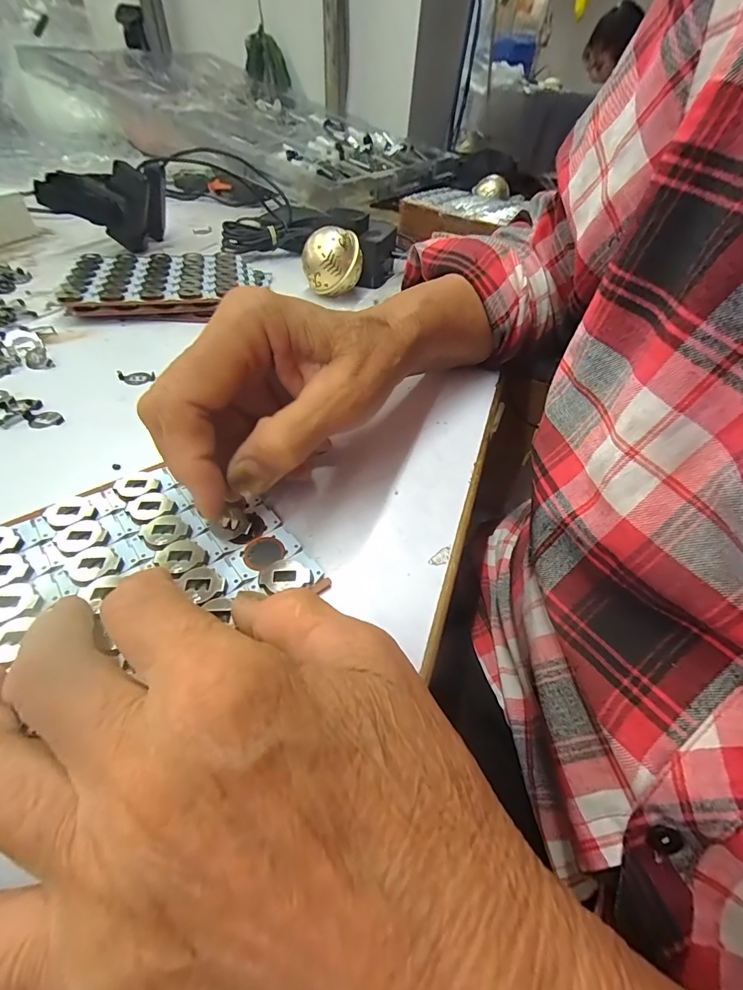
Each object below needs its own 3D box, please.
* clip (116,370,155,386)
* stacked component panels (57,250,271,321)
[{"bbox_3d":[-0.161,-0.082,0.279,0.017,0.004,0.018,3,47,-4],"label":"clip"},{"bbox_3d":[-0.182,-0.193,0.373,0.162,0.022,0.113,-6,48,-12],"label":"stacked component panels"}]

